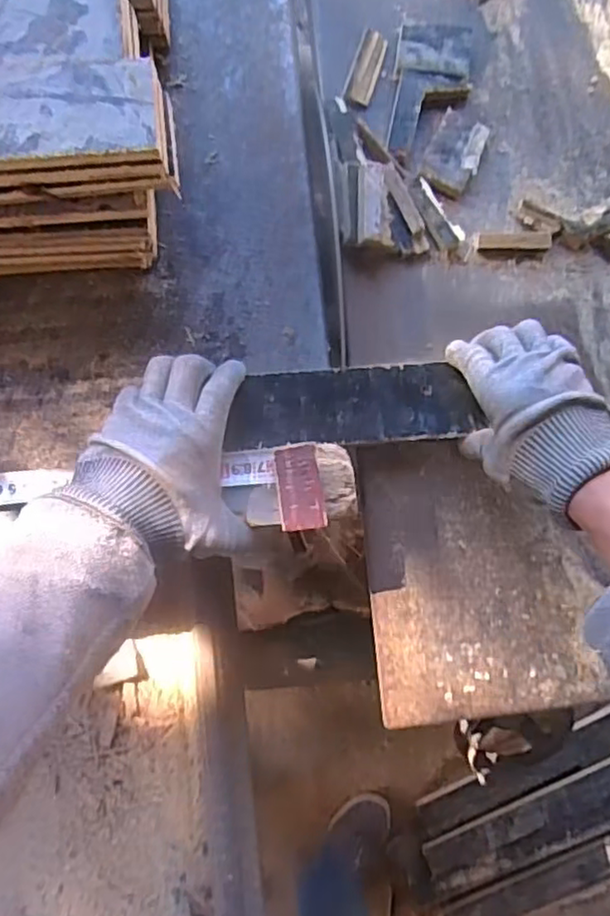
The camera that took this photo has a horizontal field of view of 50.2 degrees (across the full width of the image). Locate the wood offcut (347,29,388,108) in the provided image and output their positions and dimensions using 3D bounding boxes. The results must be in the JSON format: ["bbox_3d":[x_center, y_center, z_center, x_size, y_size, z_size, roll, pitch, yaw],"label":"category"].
[{"bbox_3d":[0.053,-0.334,0.558,0.020,0.012,0.065,18,86,2],"label":"wood offcut"}]

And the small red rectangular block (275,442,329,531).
[{"bbox_3d":[-0.003,0.021,0.468,0.031,0.008,0.061,-7,85,0],"label":"small red rectangular block"}]

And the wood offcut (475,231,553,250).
[{"bbox_3d":[0.178,-0.183,0.554,0.063,0.010,0.013,-3,85,0],"label":"wood offcut"}]

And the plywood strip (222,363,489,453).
[{"bbox_3d":[0.037,-0.041,0.511,0.186,0.009,0.059,-4,85,-4],"label":"plywood strip"}]

